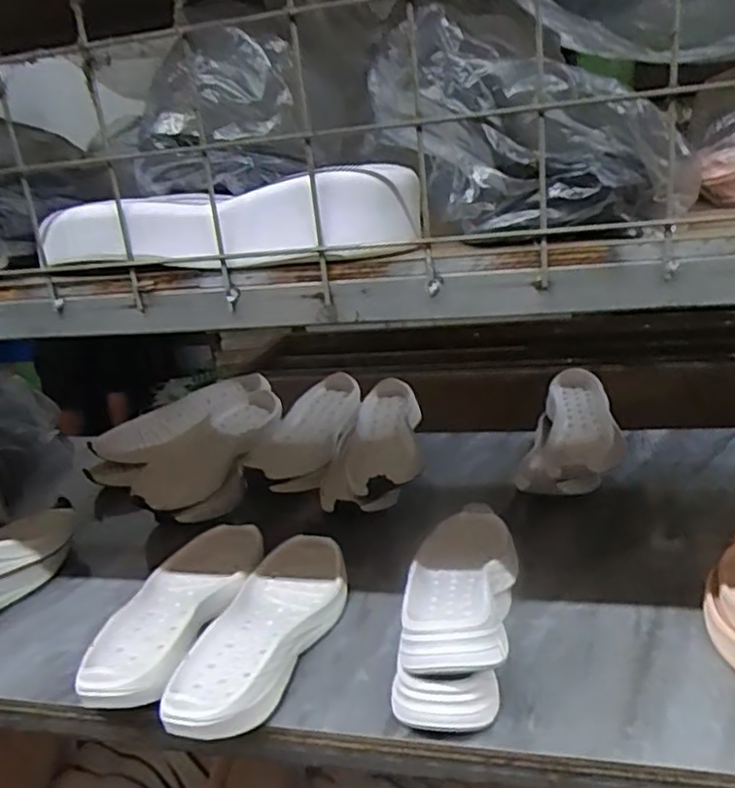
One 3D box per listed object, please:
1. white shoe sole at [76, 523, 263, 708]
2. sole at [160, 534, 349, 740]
[{"bbox_3d":[-0.200,0.215,0.717,0.121,0.038,0.302,0,20,17],"label":"white shoe sole"},{"bbox_3d":[-0.096,0.223,0.674,0.116,0.038,0.298,0,20,17],"label":"sole"}]

